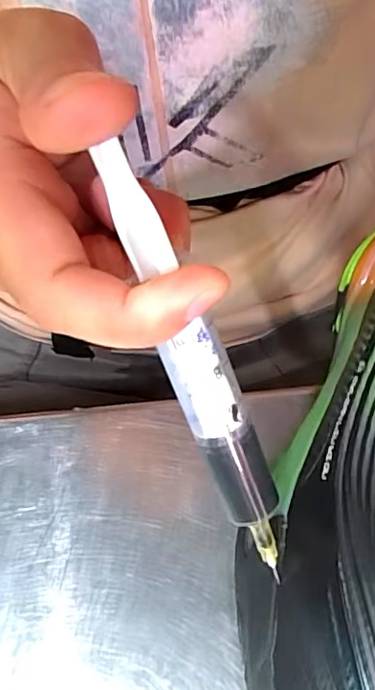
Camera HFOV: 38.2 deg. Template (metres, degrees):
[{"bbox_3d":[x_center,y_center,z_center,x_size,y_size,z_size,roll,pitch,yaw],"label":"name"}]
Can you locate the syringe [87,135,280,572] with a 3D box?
[{"bbox_3d":[0.004,0.010,0.143,0.014,0.010,0.124,-25,108,-9],"label":"syringe"}]

